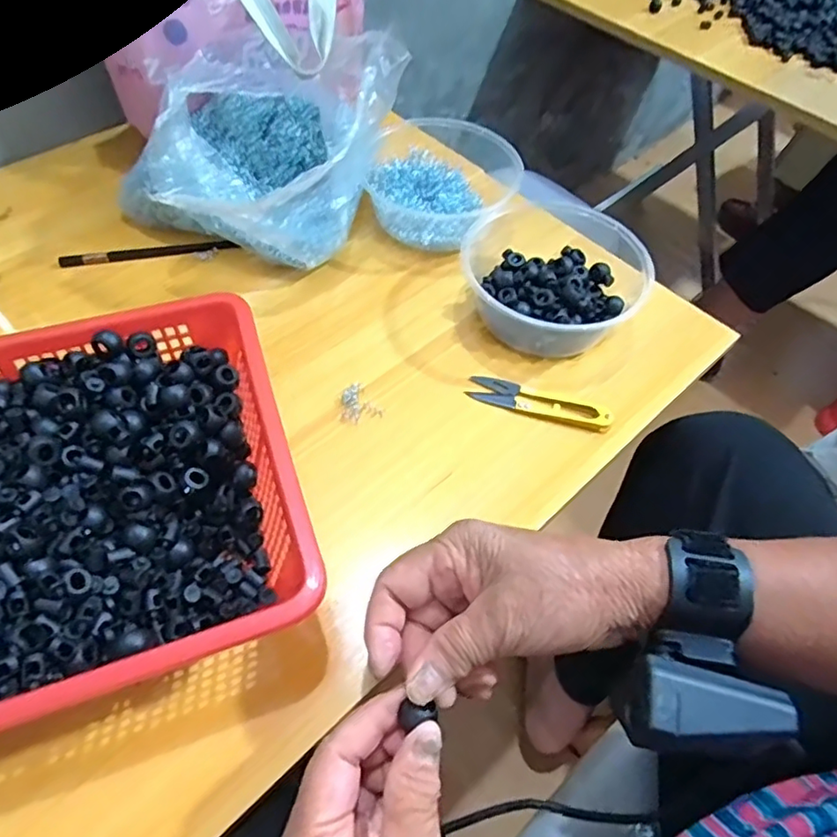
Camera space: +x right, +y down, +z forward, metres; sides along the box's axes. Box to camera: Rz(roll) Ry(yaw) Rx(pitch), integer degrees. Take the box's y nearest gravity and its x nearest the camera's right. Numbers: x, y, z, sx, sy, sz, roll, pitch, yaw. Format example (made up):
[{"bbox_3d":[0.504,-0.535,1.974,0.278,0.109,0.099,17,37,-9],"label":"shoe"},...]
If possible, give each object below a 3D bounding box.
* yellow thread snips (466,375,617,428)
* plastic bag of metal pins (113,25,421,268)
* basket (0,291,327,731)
[{"bbox_3d":[0.089,-0.011,0.440,0.104,0.012,0.022,20,56,8],"label":"yellow thread snips"},{"bbox_3d":[-0.135,-0.224,0.490,0.192,0.149,0.188,30,59,15],"label":"plastic bag of metal pins"},{"bbox_3d":[-0.225,0.059,0.331,0.303,0.080,0.224,-15,59,-15],"label":"basket"}]

